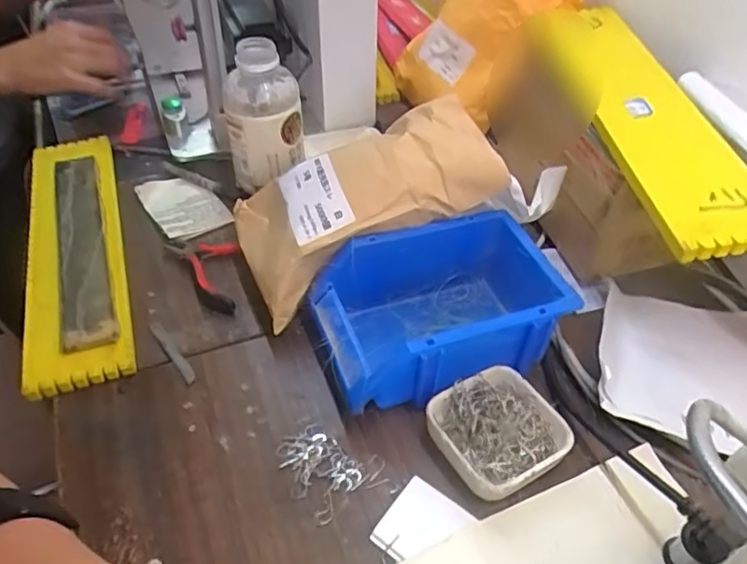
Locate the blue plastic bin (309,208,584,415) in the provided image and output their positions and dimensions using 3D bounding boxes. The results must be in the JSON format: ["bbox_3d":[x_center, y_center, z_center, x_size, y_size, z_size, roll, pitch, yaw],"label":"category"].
[{"bbox_3d":[0.049,0.024,0.478,0.177,0.080,0.122,-13,46,-15],"label":"blue plastic bin"}]

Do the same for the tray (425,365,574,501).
[{"bbox_3d":[0.088,0.107,0.426,0.085,0.029,0.080,-20,48,-21],"label":"tray"}]

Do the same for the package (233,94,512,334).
[{"bbox_3d":[-0.012,-0.072,0.503,0.224,0.065,0.126,-27,46,6],"label":"package"}]

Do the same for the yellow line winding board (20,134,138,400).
[{"bbox_3d":[-0.282,-0.038,0.567,0.080,0.022,0.337,-14,49,-14],"label":"yellow line winding board"}]

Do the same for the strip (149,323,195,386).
[{"bbox_3d":[-0.165,0.057,0.492,0.011,0.005,0.073,-29,52,-28],"label":"strip"}]

